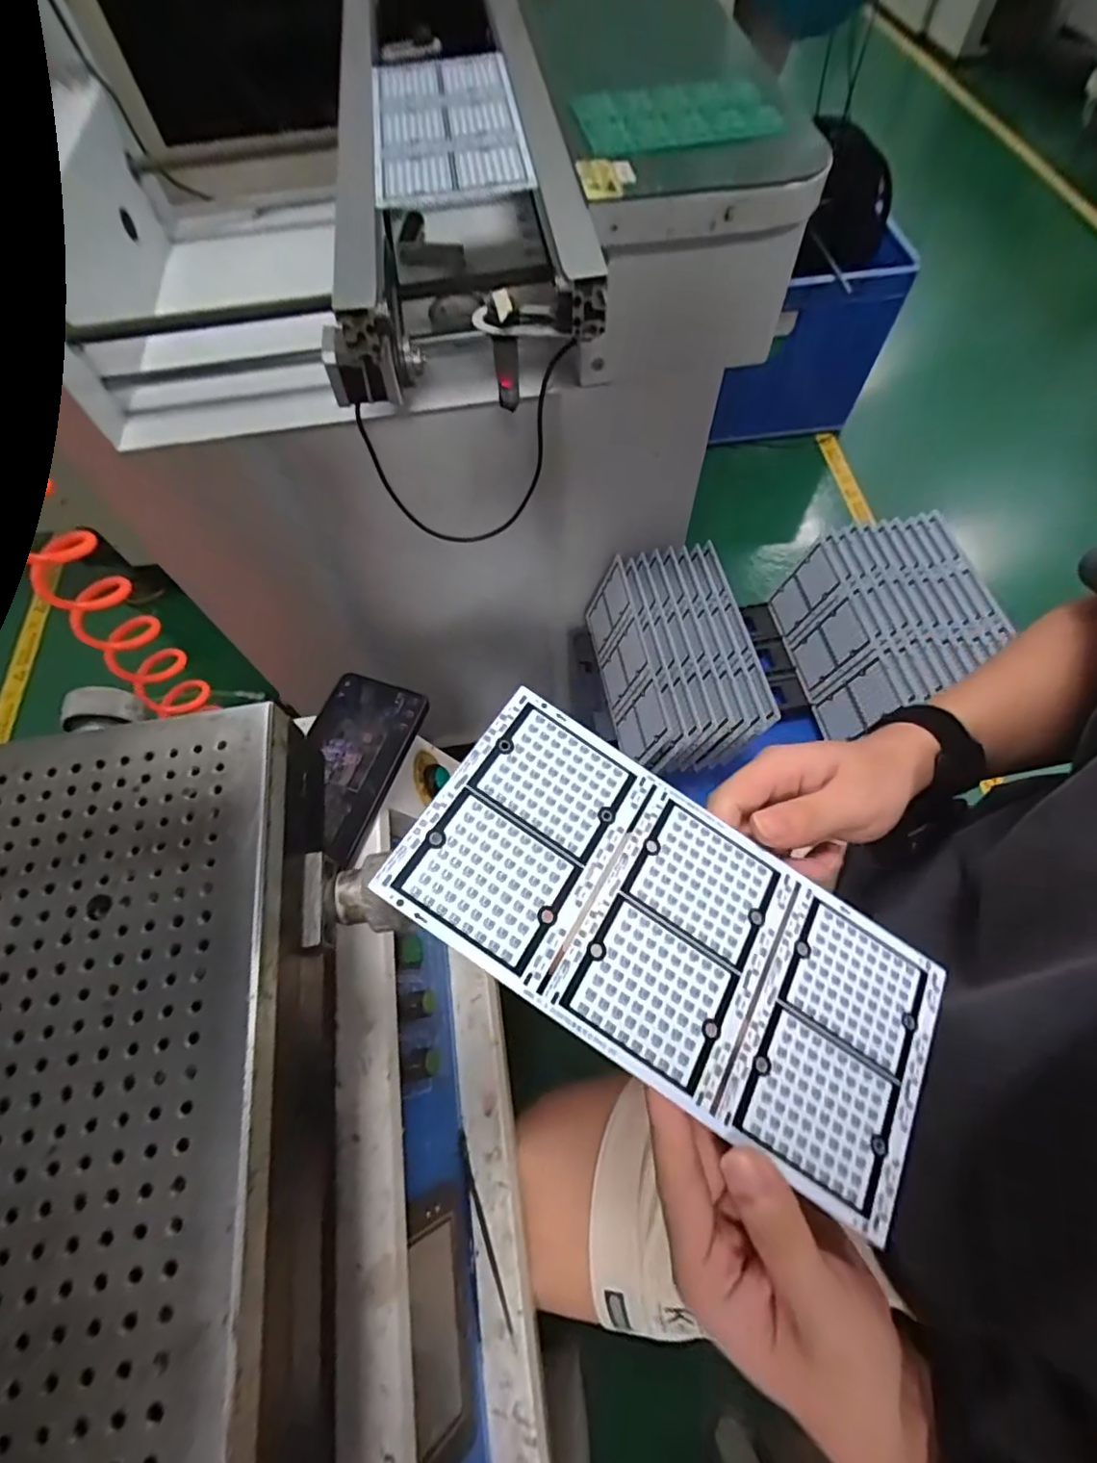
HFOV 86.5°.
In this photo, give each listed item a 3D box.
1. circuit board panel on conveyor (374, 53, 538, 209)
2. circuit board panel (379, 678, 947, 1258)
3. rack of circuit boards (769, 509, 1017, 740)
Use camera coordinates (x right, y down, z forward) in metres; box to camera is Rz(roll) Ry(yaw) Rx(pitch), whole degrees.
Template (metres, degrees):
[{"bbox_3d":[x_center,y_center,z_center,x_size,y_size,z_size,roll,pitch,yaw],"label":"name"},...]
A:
[{"bbox_3d":[-0.083,-0.498,0.475,0.115,0.009,0.250,-8,64,-1],"label":"circuit board panel on conveyor"},{"bbox_3d":[0.057,0.087,0.256,0.240,0.004,0.113,34,63,2],"label":"circuit board panel"},{"bbox_3d":[0.406,-0.127,0.691,0.173,0.105,0.213,-10,64,-2],"label":"rack of circuit boards"}]

